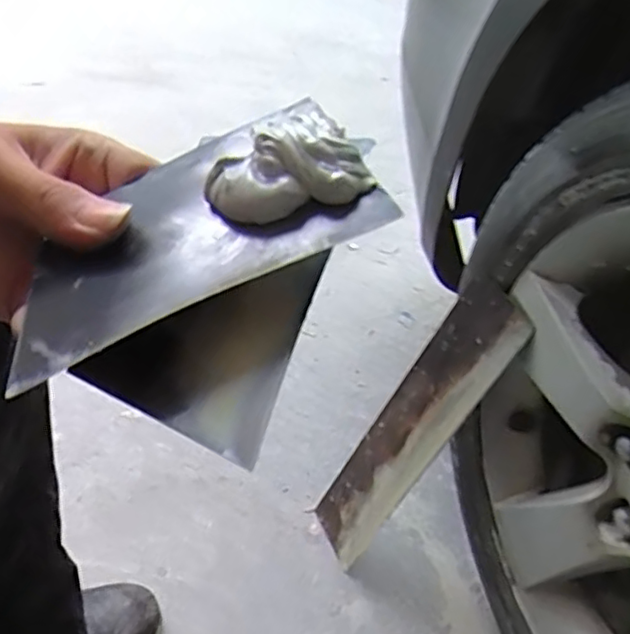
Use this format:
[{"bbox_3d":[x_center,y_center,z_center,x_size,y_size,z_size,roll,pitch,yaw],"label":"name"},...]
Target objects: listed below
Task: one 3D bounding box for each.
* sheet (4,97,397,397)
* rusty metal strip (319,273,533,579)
[{"bbox_3d":[-0.043,-0.033,0.216,0.121,0.018,0.075,-26,52,1],"label":"sheet"},{"bbox_3d":[0.097,0.120,0.686,0.012,0.360,0.085,5,36,-37],"label":"rusty metal strip"}]

